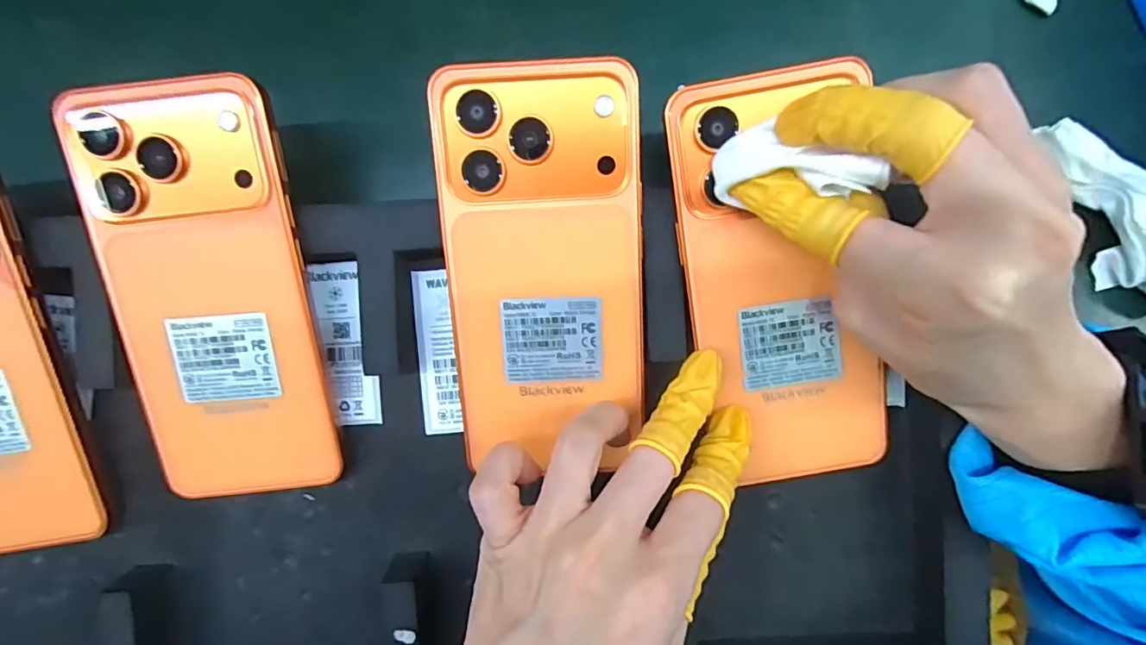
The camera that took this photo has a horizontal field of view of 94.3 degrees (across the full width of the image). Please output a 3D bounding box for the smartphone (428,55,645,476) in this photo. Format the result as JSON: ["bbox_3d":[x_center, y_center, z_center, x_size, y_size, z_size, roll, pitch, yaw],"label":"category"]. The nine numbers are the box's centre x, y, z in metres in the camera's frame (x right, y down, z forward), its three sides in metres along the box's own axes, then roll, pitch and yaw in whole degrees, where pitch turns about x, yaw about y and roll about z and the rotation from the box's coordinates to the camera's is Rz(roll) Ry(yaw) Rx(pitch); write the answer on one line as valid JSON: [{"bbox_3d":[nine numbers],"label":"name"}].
[{"bbox_3d":[-0.011,-0.021,0.207,0.075,0.007,0.145,-3,105,-1],"label":"smartphone"}]

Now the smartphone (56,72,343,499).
[{"bbox_3d":[-0.142,-0.007,0.210,0.077,0.011,0.162,-3,104,1],"label":"smartphone"}]

